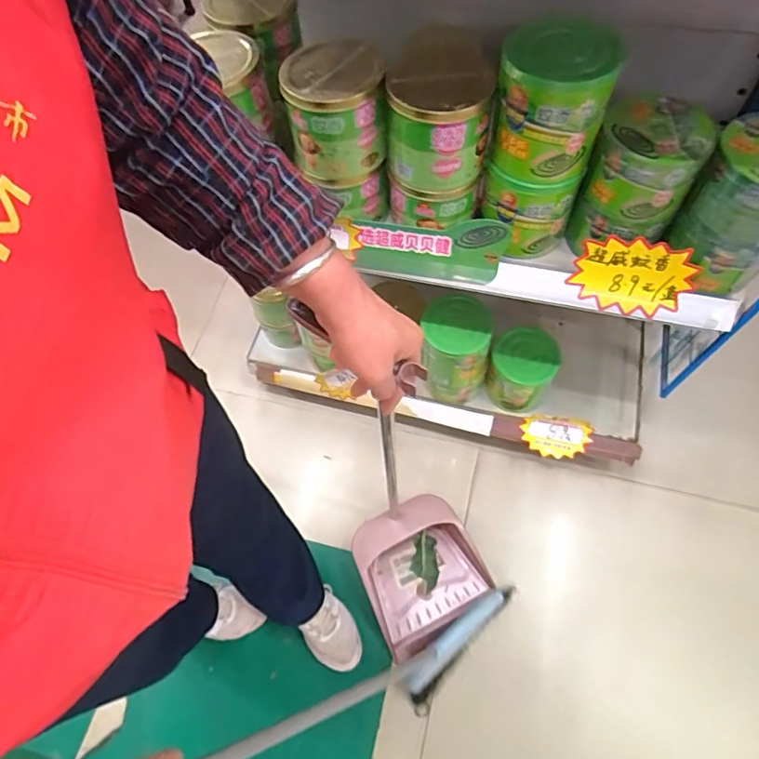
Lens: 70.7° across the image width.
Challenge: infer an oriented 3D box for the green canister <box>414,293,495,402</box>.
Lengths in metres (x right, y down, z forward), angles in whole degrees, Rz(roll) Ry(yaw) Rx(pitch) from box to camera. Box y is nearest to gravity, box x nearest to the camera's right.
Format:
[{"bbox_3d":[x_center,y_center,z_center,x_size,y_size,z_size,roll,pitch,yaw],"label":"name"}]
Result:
[{"bbox_3d":[0.157,-0.056,1.096,0.126,0.224,0.134,4,63,6],"label":"green canister"}]

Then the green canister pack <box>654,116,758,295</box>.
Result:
[{"bbox_3d":[0.472,-0.219,0.697,0.133,0.179,0.131,38,71,20],"label":"green canister pack"}]

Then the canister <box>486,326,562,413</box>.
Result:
[{"bbox_3d":[0.296,-0.018,1.129,0.127,0.147,0.138,-2,63,3],"label":"canister"}]

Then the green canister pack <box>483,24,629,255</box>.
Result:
[{"bbox_3d":[0.221,-0.308,0.713,0.140,0.277,0.134,18,66,13],"label":"green canister pack"}]

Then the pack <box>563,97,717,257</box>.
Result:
[{"bbox_3d":[0.348,-0.266,0.731,0.135,0.172,0.132,21,66,14],"label":"pack"}]

